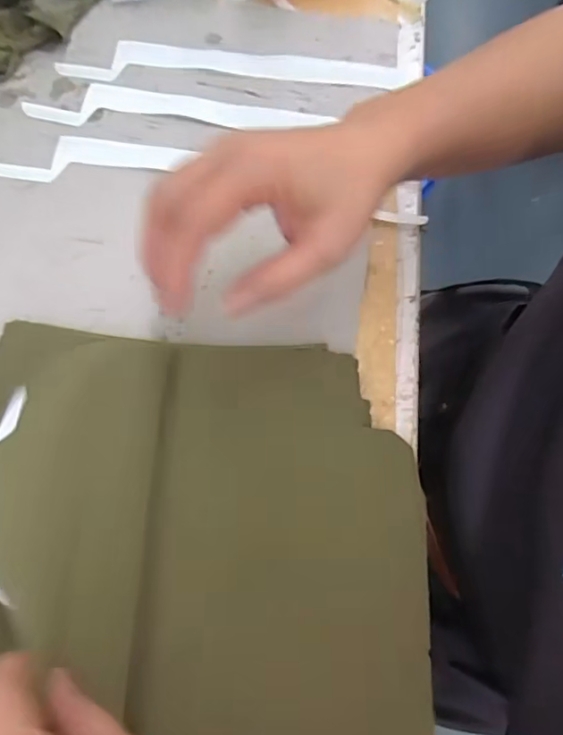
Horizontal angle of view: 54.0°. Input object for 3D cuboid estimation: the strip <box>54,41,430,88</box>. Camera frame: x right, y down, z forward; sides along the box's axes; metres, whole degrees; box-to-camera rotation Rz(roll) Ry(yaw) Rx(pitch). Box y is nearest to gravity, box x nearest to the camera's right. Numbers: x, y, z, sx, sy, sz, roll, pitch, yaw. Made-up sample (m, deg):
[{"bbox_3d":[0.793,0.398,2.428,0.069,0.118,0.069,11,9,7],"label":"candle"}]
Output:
[{"bbox_3d":[-0.033,-0.245,0.445,0.280,0.004,0.037,1,72,-2],"label":"strip"}]

